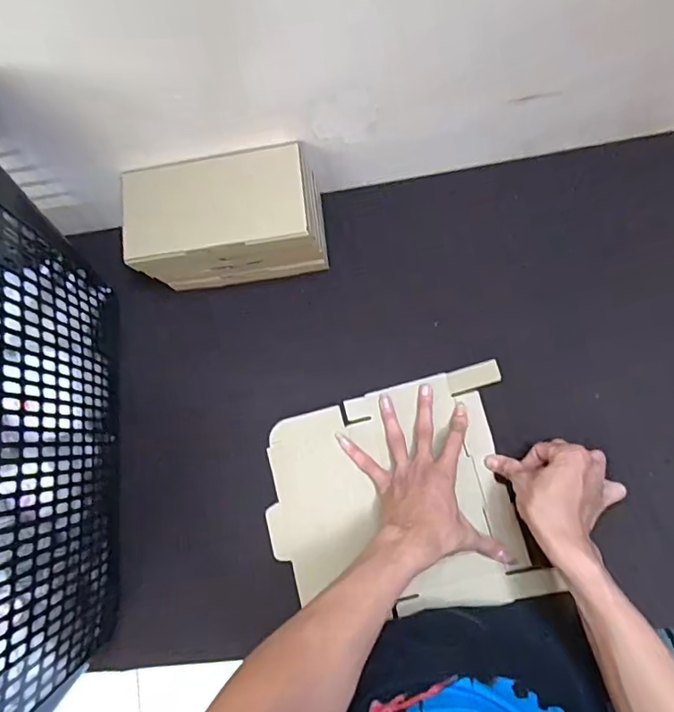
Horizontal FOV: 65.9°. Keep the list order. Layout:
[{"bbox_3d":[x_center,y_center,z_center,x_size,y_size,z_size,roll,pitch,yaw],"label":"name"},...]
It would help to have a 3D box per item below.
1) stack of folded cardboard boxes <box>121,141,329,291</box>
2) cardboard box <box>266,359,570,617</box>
[{"bbox_3d":[-0.120,-0.159,0.608,0.200,0.117,0.116,-6,82,6],"label":"stack of folded cardboard boxes"},{"bbox_3d":[0.066,0.161,0.602,0.288,0.026,0.251,-11,82,5],"label":"cardboard box"}]

